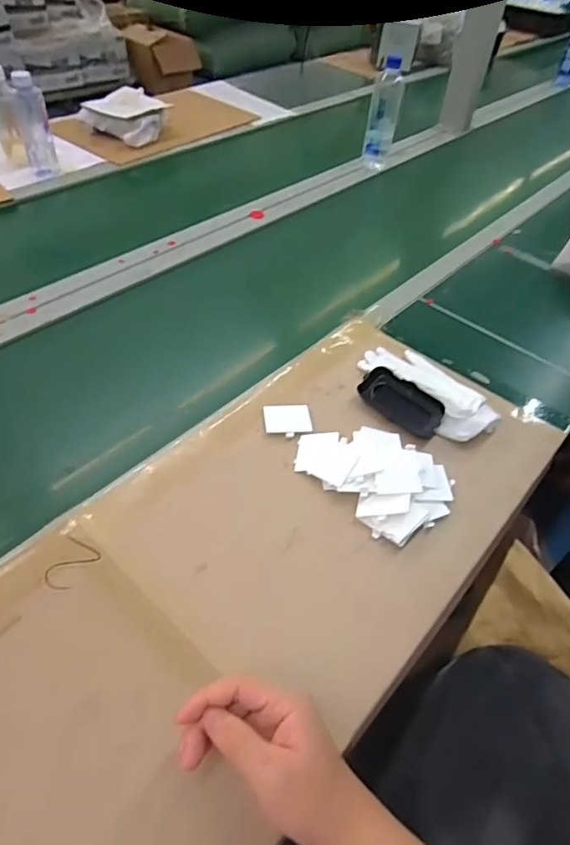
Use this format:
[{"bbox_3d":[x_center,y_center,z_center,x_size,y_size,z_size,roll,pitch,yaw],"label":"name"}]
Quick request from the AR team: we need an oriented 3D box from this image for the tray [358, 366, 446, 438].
[{"bbox_3d":[0.146,-0.026,0.633,0.107,0.023,0.050,35,76,26],"label":"tray"}]

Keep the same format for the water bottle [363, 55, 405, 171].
[{"bbox_3d":[0.222,-0.684,1.128,0.064,0.214,0.062,12,48,6],"label":"water bottle"}]

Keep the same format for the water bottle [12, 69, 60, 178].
[{"bbox_3d":[-0.505,-0.597,1.007,0.054,0.176,0.065,-19,53,-20],"label":"water bottle"}]

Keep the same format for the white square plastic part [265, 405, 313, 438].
[{"bbox_3d":[0.004,-0.002,0.620,0.056,0.007,0.054,-2,49,-7],"label":"white square plastic part"}]

